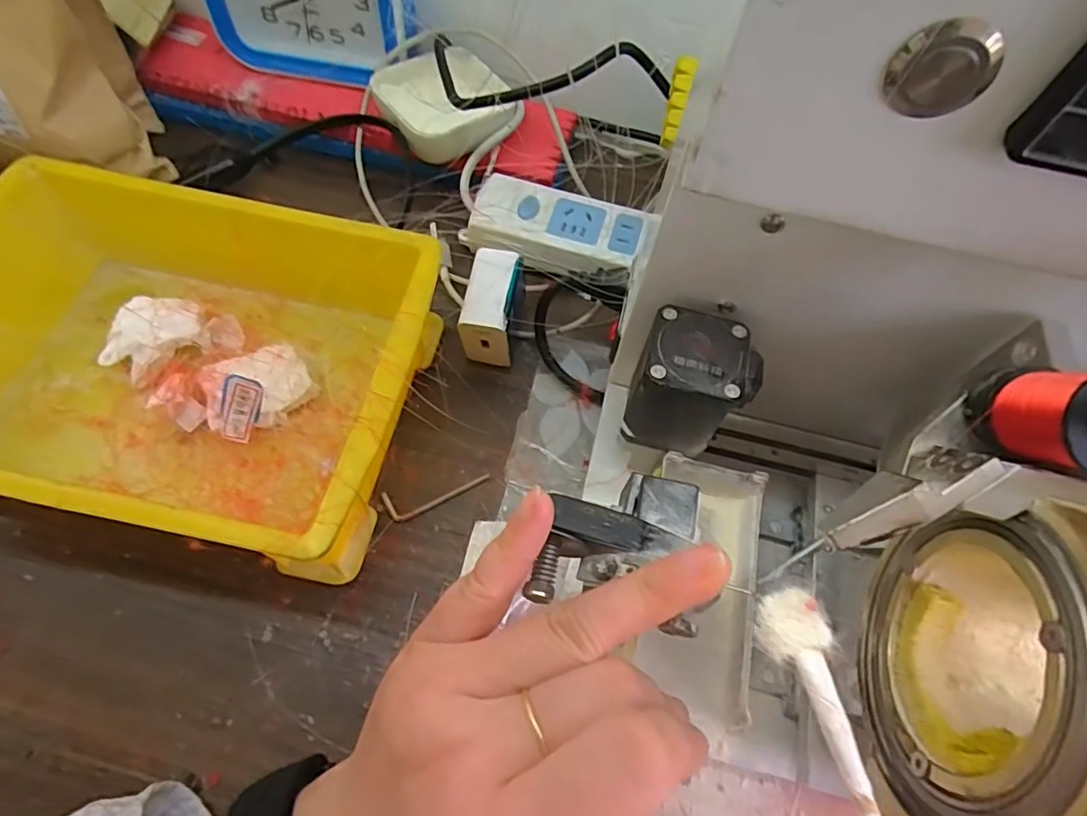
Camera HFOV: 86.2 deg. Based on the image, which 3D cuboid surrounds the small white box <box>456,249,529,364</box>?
[{"bbox_3d":[-0.028,-0.059,0.344,0.032,0.041,0.052,10,66,2],"label":"small white box"}]

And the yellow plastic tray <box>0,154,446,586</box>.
[{"bbox_3d":[-0.190,-0.025,0.304,0.248,0.068,0.180,13,62,2],"label":"yellow plastic tray"}]

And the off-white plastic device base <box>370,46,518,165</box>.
[{"bbox_3d":[-0.070,-0.214,0.413,0.081,0.031,0.091,-29,69,-18],"label":"off-white plastic device base"}]

